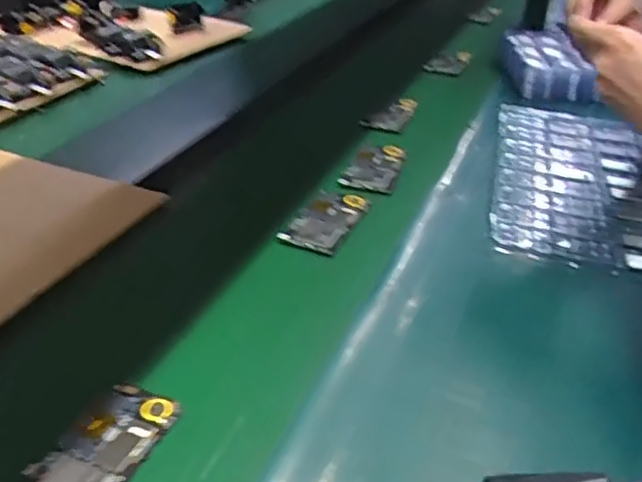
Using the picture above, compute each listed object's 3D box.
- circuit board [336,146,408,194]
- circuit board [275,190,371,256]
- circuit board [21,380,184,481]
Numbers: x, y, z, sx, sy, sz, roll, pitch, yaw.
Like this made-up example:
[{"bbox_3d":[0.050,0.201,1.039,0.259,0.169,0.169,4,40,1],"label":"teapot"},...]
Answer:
[{"bbox_3d":[0.072,-0.101,0.837,0.069,0.004,0.126,9,38,16],"label":"circuit board"},{"bbox_3d":[0.007,-0.029,0.730,0.067,0.010,0.123,15,40,22],"label":"circuit board"},{"bbox_3d":[-0.162,0.152,0.458,0.068,0.009,0.125,16,40,23],"label":"circuit board"}]

